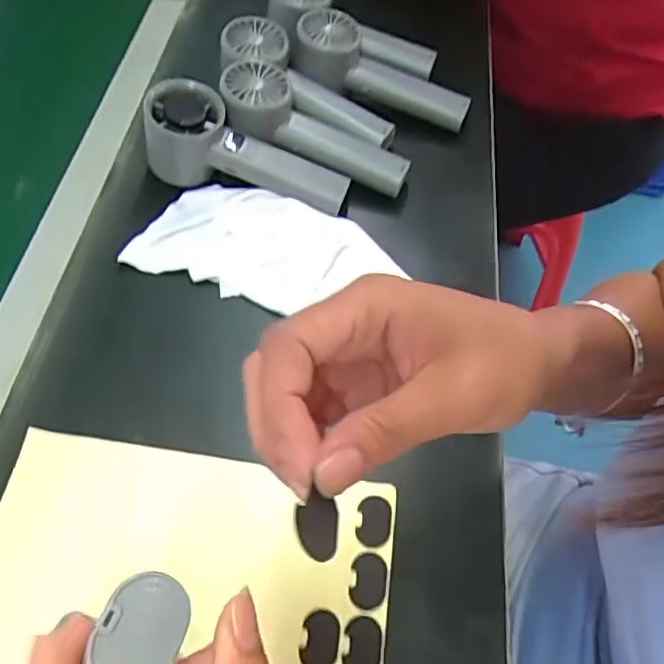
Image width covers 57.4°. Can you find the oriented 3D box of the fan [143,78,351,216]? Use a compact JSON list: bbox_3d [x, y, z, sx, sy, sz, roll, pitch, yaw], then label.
[{"bbox_3d":[-0.063,-0.129,0.454,0.150,0.057,0.046,19,58,-7],"label":"fan"}]

